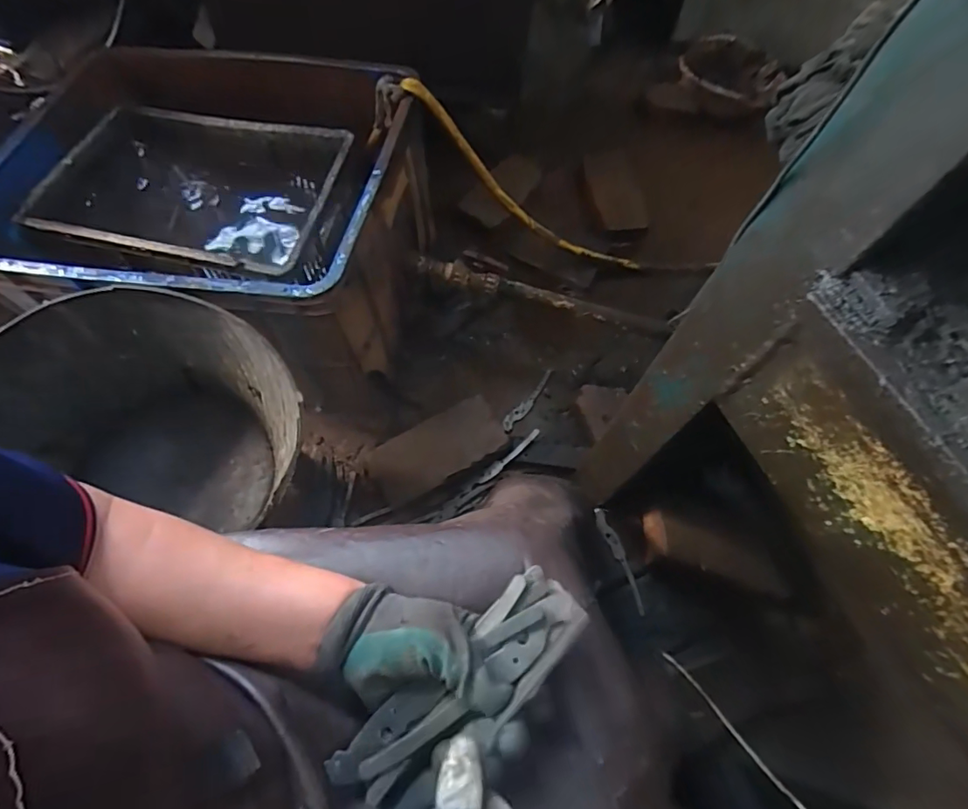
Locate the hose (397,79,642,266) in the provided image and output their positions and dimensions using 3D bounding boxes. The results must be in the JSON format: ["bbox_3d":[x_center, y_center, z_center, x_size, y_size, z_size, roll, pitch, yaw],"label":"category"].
[{"bbox_3d":[0.097,-0.418,1.046,0.632,0.114,0.055,24,56,-39],"label":"hose"}]

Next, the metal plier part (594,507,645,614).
[{"bbox_3d":[0.226,0.257,0.855,0.022,0.010,0.177,-17,67,-11],"label":"metal plier part"}]

